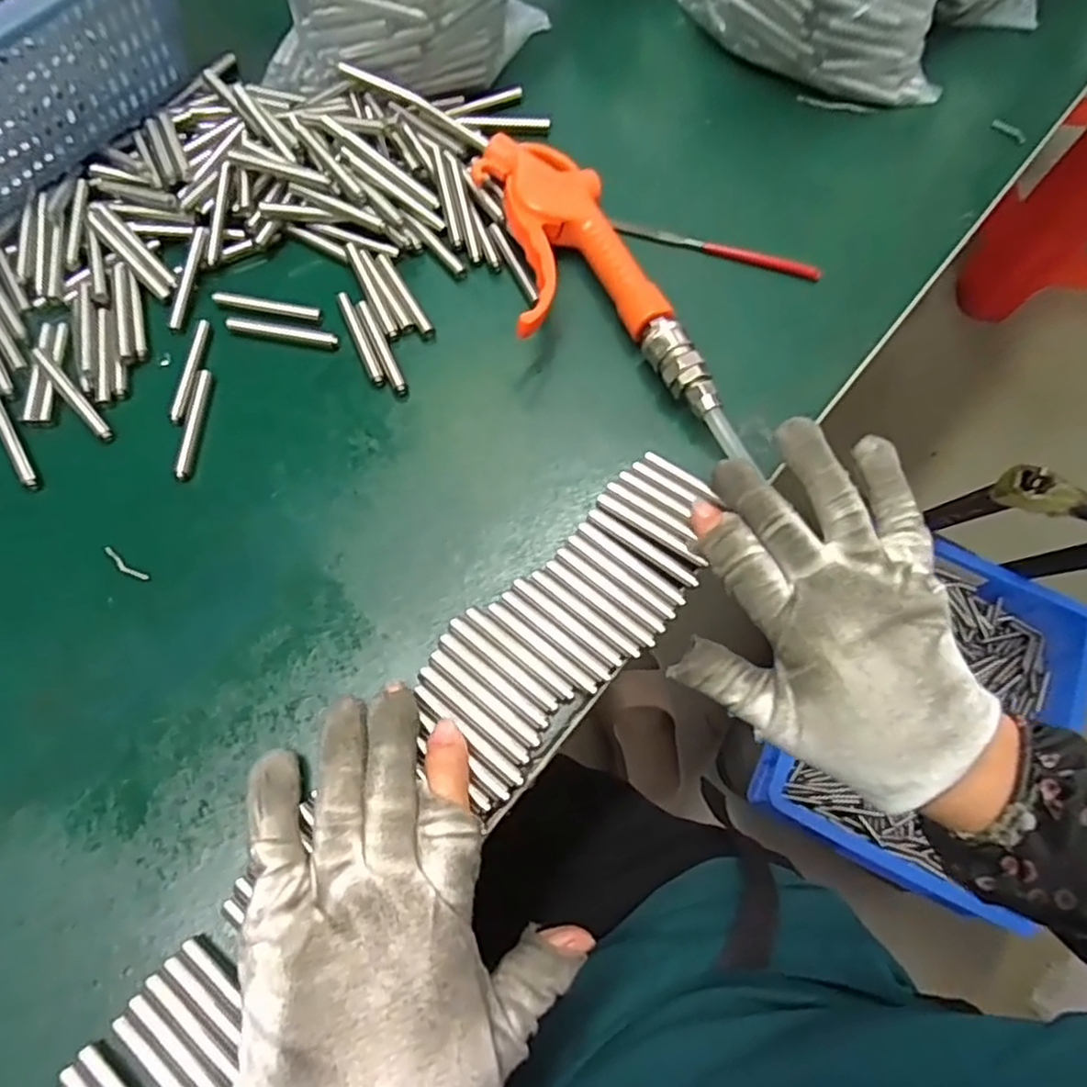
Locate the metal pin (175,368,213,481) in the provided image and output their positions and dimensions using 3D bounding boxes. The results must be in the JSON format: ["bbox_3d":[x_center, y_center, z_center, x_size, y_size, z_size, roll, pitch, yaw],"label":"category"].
[{"bbox_3d":[-0.172,-0.059,0.342,0.007,0.006,0.060,3,70,0],"label":"metal pin"}]

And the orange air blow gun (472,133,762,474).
[{"bbox_3d":[0.016,-0.134,0.356,0.079,0.037,0.197,-20,72,-9],"label":"orange air blow gun"}]

